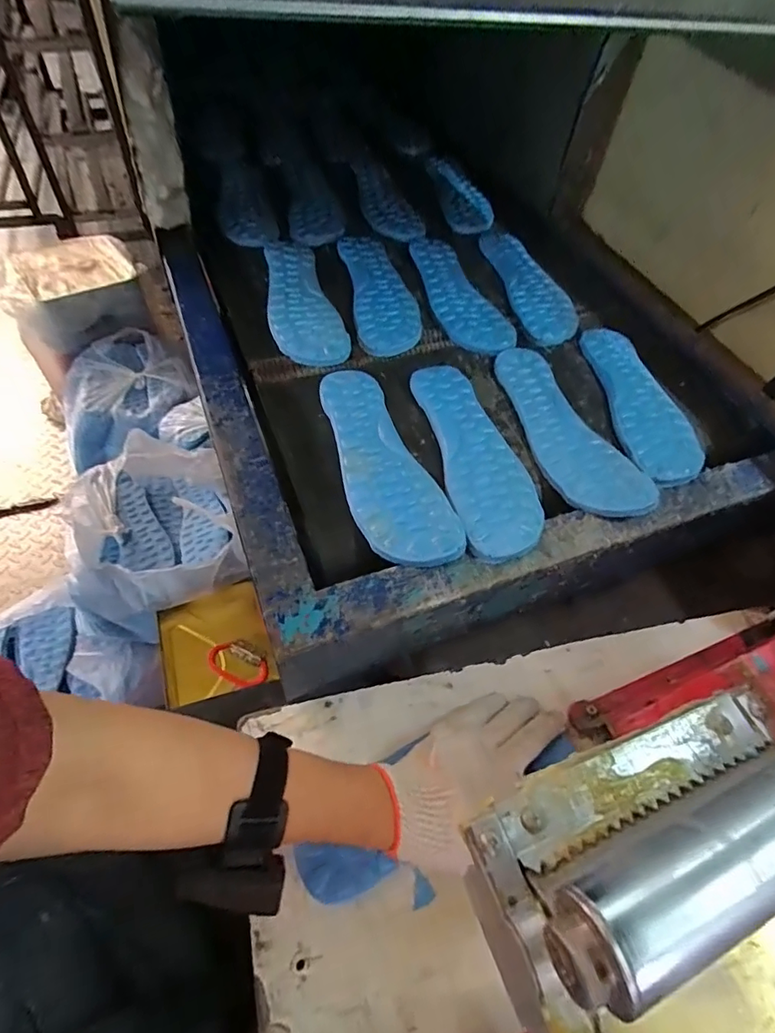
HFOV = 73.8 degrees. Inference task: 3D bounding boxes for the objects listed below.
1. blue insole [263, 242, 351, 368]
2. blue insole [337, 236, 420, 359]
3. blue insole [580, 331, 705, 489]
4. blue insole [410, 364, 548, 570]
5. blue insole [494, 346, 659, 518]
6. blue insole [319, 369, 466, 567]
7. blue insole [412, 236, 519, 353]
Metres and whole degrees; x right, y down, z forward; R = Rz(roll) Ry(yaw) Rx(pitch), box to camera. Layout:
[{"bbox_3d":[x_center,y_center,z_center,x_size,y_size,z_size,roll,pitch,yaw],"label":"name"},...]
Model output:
[{"bbox_3d":[-0.106,-0.262,0.616,0.077,0.014,0.238,-11,56,-13],"label":"blue insole"},{"bbox_3d":[-0.010,-0.287,0.654,0.079,0.011,0.244,-5,55,-9],"label":"blue insole"},{"bbox_3d":[0.278,-0.130,0.563,0.081,0.009,0.240,2,54,-4],"label":"blue insole"},{"bbox_3d":[0.083,-0.066,0.496,0.079,0.012,0.244,-7,56,-11],"label":"blue insole"},{"bbox_3d":[0.178,-0.096,0.525,0.082,0.014,0.241,-11,56,-13],"label":"blue insole"},{"bbox_3d":[-0.007,-0.057,0.477,0.080,0.014,0.243,-14,57,-15],"label":"blue insole"},{"bbox_3d":[0.087,-0.292,0.663,0.080,0.007,0.246,-12,56,-14],"label":"blue insole"}]

